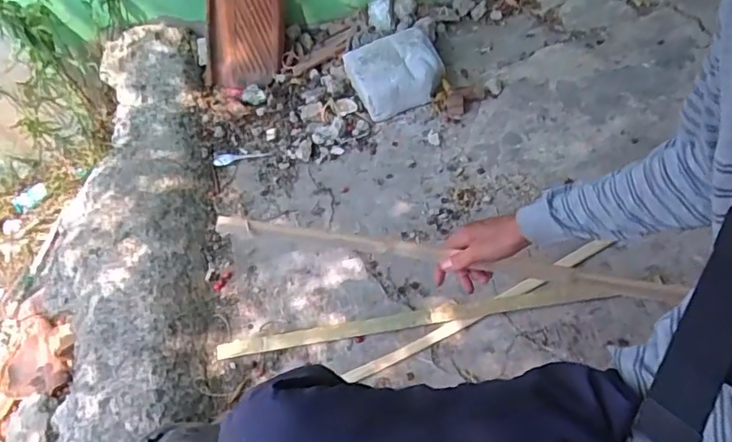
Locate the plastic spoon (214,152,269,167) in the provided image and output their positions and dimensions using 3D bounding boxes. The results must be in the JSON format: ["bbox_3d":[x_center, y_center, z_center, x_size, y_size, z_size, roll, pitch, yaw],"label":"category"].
[{"bbox_3d":[-0.312,-0.163,1.418,0.137,0.010,0.034,-13,50,-5],"label":"plastic spoon"}]

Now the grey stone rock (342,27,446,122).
[{"bbox_3d":[0.087,-0.376,1.431,0.247,0.090,0.175,-18,51,-8],"label":"grey stone rock"}]

